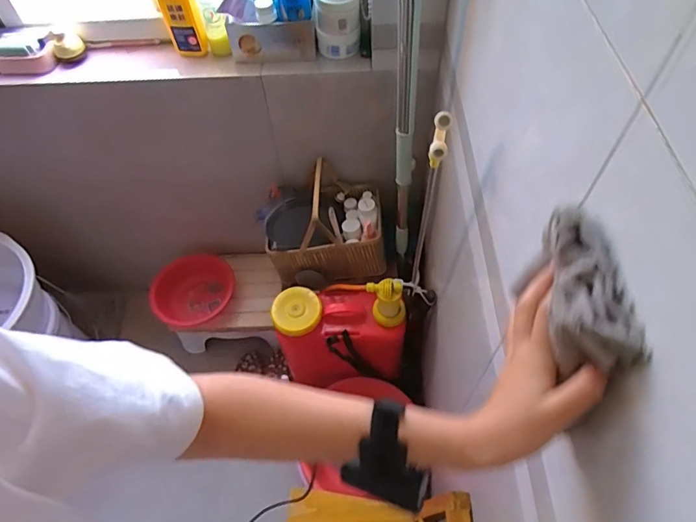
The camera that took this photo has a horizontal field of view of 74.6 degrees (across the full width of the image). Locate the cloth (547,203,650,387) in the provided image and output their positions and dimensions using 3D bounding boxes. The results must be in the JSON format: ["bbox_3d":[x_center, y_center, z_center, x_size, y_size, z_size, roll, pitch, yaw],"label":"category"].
[{"bbox_3d":[0.160,0.017,0.315,0.046,0.040,0.115,-1,66,2],"label":"cloth"}]

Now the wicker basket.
[{"bbox_3d":[-0.061,-0.093,1.186,0.297,0.238,0.227,-9,55,-3],"label":"wicker basket"}]

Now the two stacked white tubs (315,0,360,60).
[{"bbox_3d":[-0.023,-0.506,0.965,0.093,0.114,0.088,-6,55,-1],"label":"two stacked white tubs"}]

